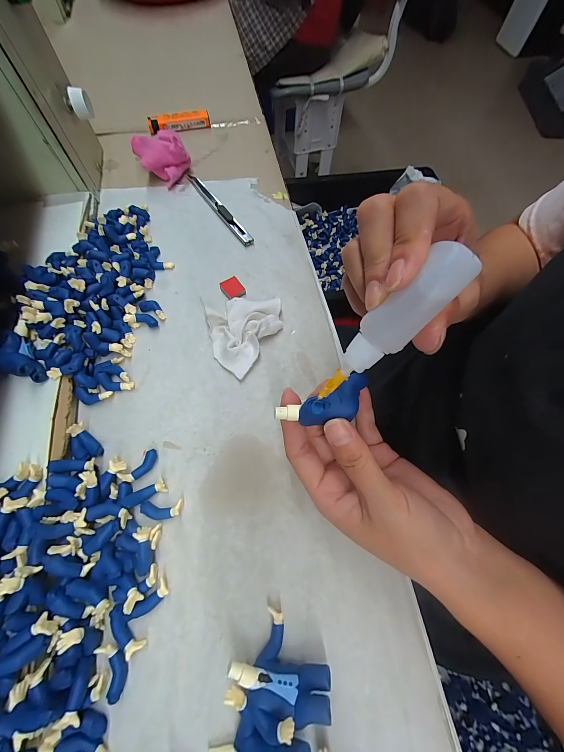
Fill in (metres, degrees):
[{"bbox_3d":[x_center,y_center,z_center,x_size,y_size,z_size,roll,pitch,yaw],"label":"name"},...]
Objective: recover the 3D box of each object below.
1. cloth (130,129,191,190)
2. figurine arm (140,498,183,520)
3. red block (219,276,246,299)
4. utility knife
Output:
[{"bbox_3d":[-0.141,-0.260,0.344,0.056,0.038,0.058,-21,69,-11],"label":"cloth"},{"bbox_3d":[-0.086,0.095,0.208,0.029,0.008,0.012,-3,66,-4],"label":"figurine arm"},{"bbox_3d":[-0.049,-0.087,0.289,0.019,0.005,0.023,-30,71,-14],"label":"red block"},{"bbox_3d":[-0.073,-0.192,0.330,0.012,0.010,0.130,-32,71,-15],"label":"utility knife"}]

